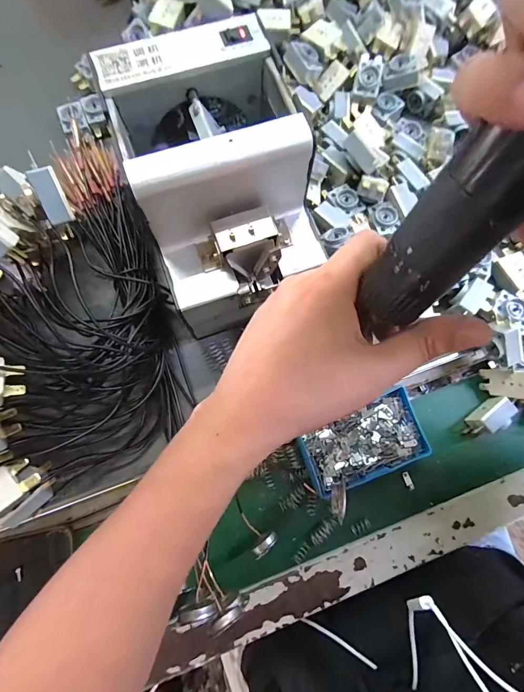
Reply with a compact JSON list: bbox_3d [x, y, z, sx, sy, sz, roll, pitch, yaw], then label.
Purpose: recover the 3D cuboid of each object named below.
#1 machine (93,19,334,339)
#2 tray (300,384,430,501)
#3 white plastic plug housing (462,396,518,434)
[{"bbox_3d":[-0.032,-0.124,0.277,0.123,0.108,0.179,-20,78,-6],"label":"machine"},{"bbox_3d":[0.097,0.093,0.339,0.114,0.022,0.065,-20,78,-6],"label":"tray"},{"bbox_3d":[0.226,0.072,0.348,0.046,0.029,0.022,-38,80,-10],"label":"white plastic plug housing"}]

